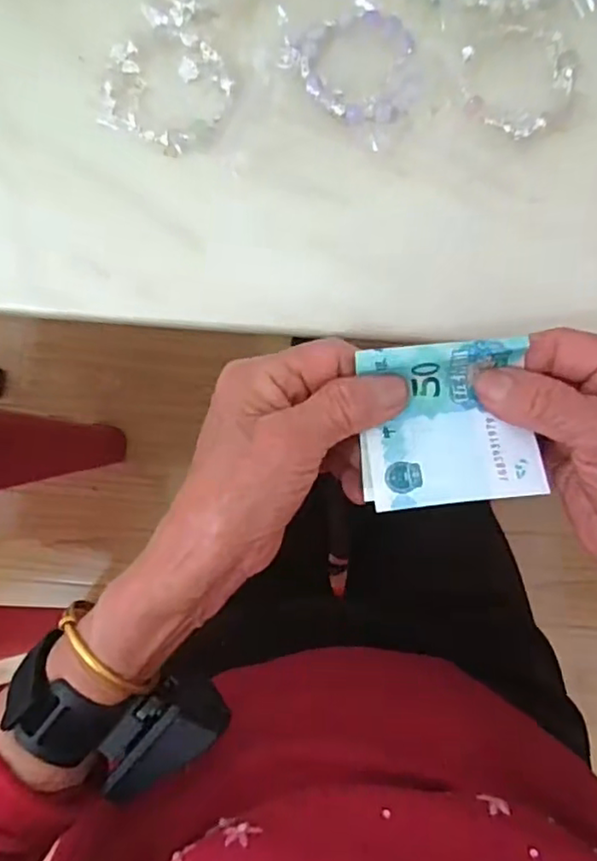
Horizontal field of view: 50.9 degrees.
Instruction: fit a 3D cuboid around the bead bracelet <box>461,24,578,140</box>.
[{"bbox_3d":[0.111,-0.181,0.317,0.054,0.005,0.065,40,87,2],"label":"bead bracelet"}]

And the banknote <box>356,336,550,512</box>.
[{"bbox_3d":[0.062,-0.003,0.260,0.068,0.019,0.065,-3,86,-1],"label":"banknote"}]

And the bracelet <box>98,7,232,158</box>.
[{"bbox_3d":[-0.066,-0.178,0.320,0.064,0.005,0.068,0,86,0],"label":"bracelet"}]

